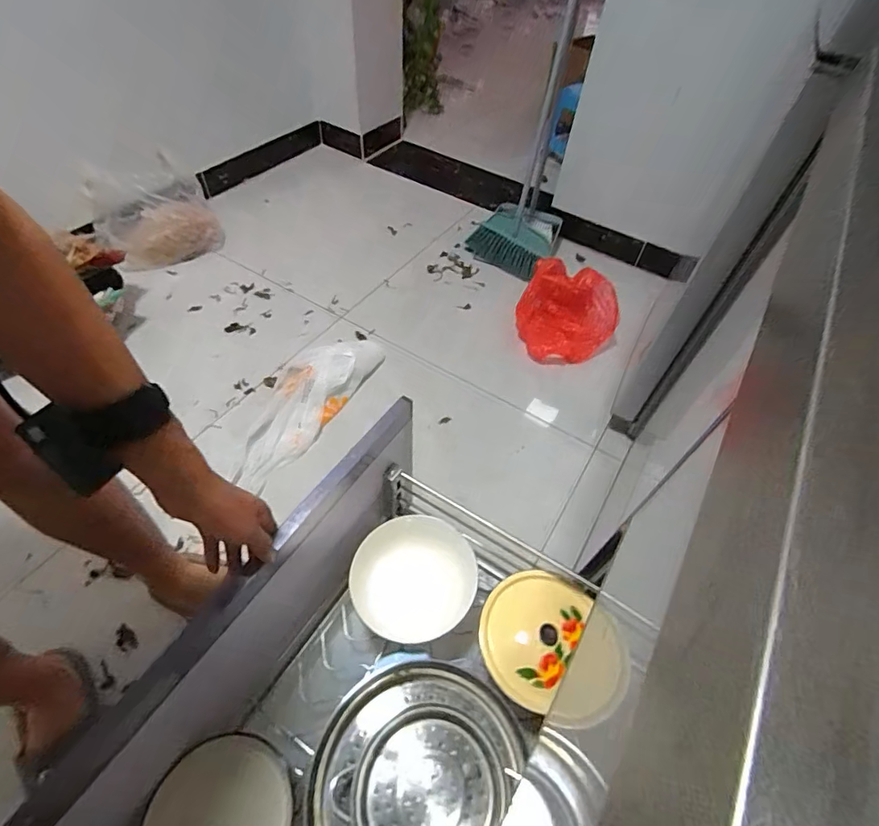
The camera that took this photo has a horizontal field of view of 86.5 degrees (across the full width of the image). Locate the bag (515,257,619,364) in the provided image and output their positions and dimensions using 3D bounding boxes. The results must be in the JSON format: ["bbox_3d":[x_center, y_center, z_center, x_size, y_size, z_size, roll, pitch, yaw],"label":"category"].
[{"bbox_3d":[0.350,-0.274,1.310,0.266,0.178,0.199,25,55,14],"label":"bag"}]

